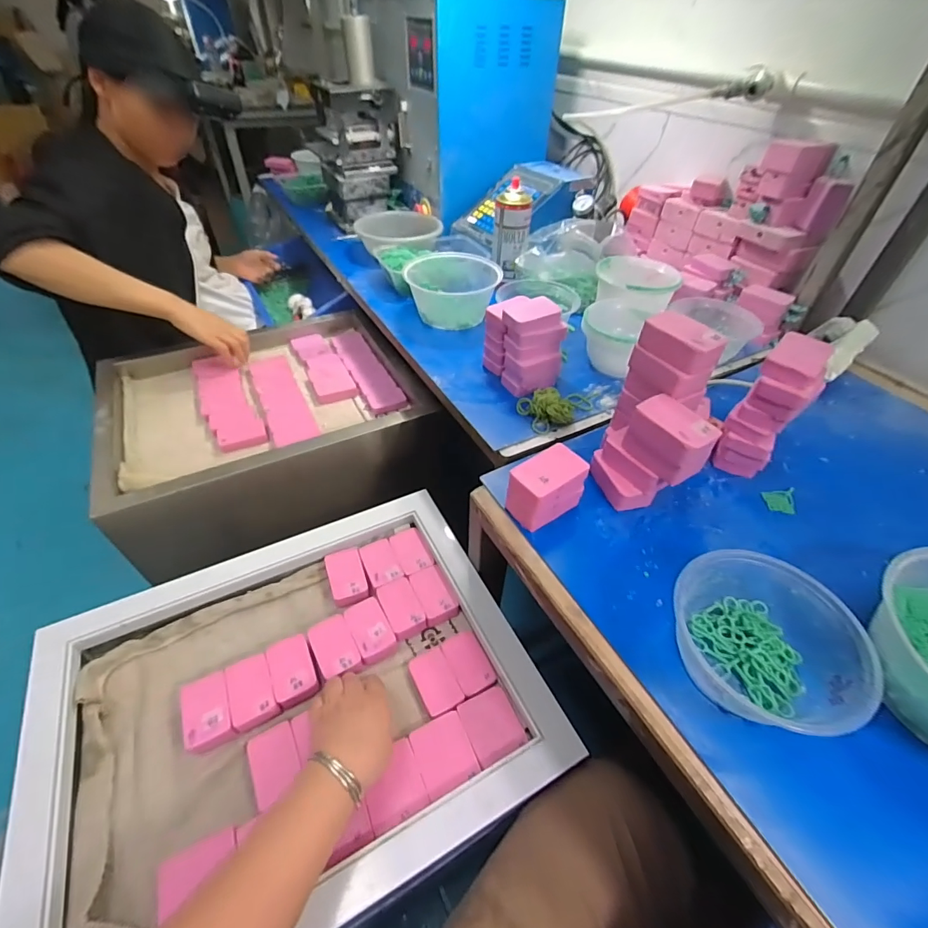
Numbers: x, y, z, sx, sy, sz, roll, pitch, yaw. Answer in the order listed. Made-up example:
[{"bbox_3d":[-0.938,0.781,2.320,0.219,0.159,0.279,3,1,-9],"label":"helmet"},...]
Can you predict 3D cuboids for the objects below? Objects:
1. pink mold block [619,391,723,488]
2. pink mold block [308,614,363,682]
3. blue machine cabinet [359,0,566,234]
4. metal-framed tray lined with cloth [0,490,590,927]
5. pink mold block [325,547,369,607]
[{"bbox_3d":[0.205,-0.025,0.442,0.050,0.054,0.070,-20,49,-20],"label":"pink mold block"},{"bbox_3d":[-0.158,0.230,0.551,0.048,0.028,0.072,-20,49,-20],"label":"pink mold block"},{"bbox_3d":[0.000,-0.785,0.969,0.282,0.368,0.295,-22,50,-21],"label":"blue machine cabinet"},{"bbox_3d":[-0.188,0.266,0.509,0.499,0.056,0.427,-19,49,-20],"label":"metal-framed tray lined with cloth"},{"bbox_3d":[-0.161,0.156,0.617,0.048,0.019,0.079,-15,48,-16],"label":"pink mold block"}]

